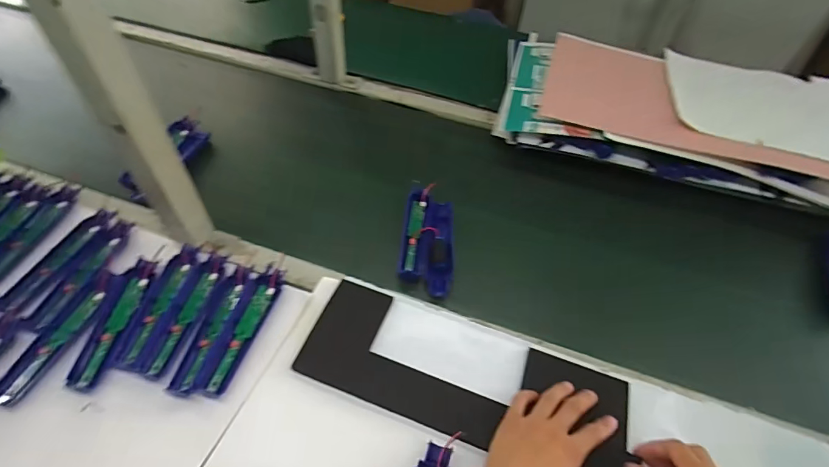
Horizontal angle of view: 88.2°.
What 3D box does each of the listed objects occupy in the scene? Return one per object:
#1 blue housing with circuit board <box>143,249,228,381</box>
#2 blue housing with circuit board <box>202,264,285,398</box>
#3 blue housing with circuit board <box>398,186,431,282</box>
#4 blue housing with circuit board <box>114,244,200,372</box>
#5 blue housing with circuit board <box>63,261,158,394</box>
[{"bbox_3d":[-0.275,0.093,0.518,0.036,0.009,0.162,6,50,4],"label":"blue housing with circuit board"},{"bbox_3d":[-0.203,0.109,0.509,0.036,0.012,0.164,12,50,9],"label":"blue housing with circuit board"},{"bbox_3d":[0.001,-0.002,0.636,0.034,0.021,0.161,5,50,3],"label":"blue housing with circuit board"},{"bbox_3d":[-0.308,0.084,0.522,0.038,0.008,0.166,4,49,3],"label":"blue housing with circuit board"},{"bbox_3d":[-0.356,0.102,0.507,0.042,0.010,0.162,2,49,1],"label":"blue housing with circuit board"}]

